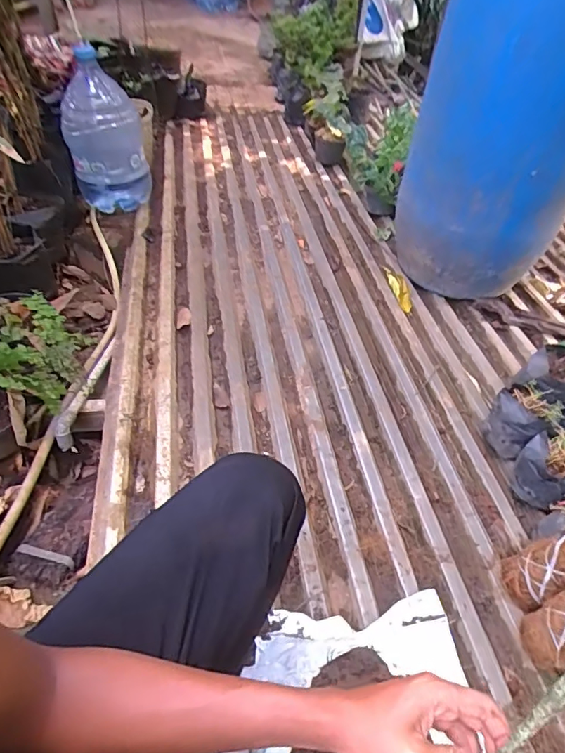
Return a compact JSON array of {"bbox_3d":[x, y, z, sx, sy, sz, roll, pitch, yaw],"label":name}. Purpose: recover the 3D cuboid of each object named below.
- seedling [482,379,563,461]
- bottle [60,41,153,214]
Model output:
[{"bbox_3d":[0.511,0.106,1.066,0.109,0.148,0.122,-31,55,-28],"label":"seedling"},{"bbox_3d":[-0.582,-0.769,1.594,0.233,0.430,0.253,-14,49,-16],"label":"bottle"}]

